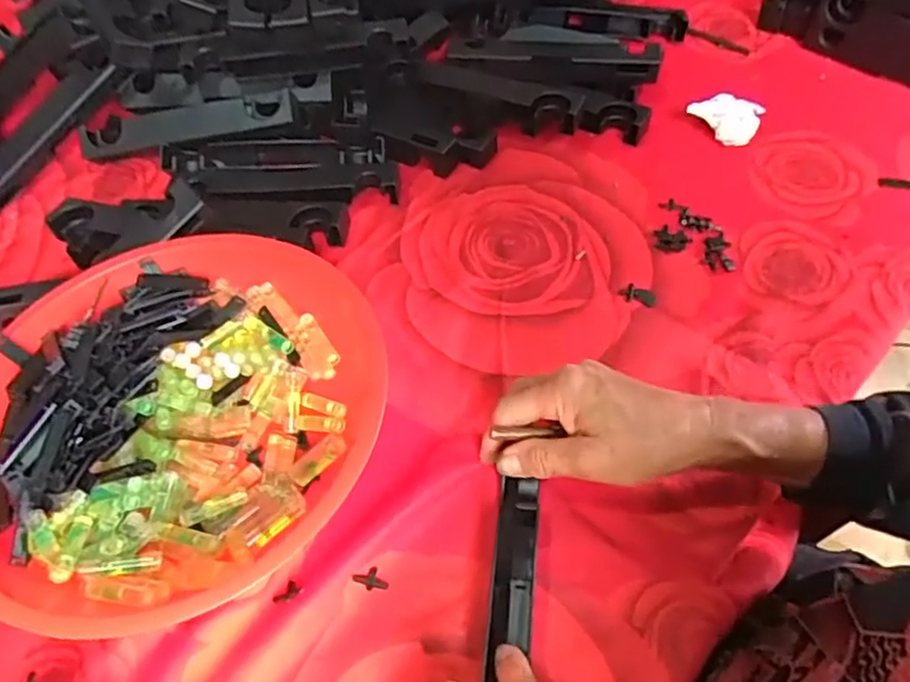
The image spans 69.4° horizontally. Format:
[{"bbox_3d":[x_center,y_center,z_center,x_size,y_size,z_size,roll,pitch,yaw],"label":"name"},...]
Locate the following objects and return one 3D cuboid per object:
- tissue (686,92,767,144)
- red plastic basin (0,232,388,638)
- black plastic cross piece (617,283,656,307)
[{"bbox_3d":[0.241,-0.201,0.581,0.055,0.021,0.047,32,64,24],"label":"tissue"},{"bbox_3d":[-0.165,0.045,0.400,0.240,0.070,0.226,-2,55,3],"label":"red plastic basin"},{"bbox_3d":[0.137,-0.034,0.495,0.027,0.004,0.018,16,58,15],"label":"black plastic cross piece"}]

